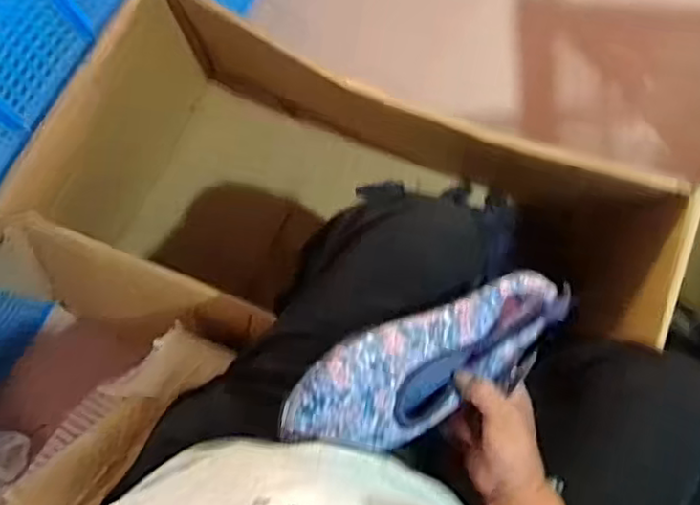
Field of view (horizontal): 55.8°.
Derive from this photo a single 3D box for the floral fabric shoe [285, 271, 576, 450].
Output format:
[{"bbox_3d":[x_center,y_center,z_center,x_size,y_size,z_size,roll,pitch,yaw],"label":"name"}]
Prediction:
[{"bbox_3d":[0.070,0.099,0.568,0.263,0.070,0.091,-20,78,-19],"label":"floral fabric shoe"}]

